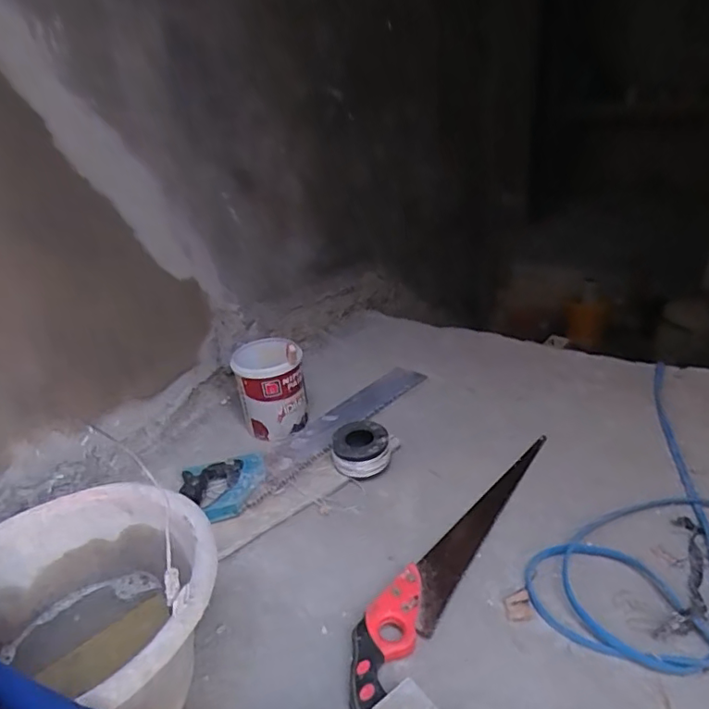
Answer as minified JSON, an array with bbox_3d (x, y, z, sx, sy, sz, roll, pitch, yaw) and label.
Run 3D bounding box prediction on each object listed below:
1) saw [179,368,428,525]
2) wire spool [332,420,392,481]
[{"bbox_3d":[-0.051,0.114,0.869,0.125,0.034,0.487,20,36,39],"label":"saw"},{"bbox_3d":[0.011,0.139,0.785,0.081,0.052,0.081,-4,27,2],"label":"wire spool"}]

